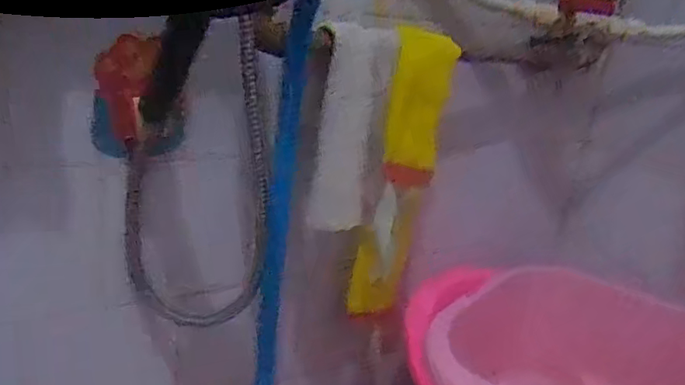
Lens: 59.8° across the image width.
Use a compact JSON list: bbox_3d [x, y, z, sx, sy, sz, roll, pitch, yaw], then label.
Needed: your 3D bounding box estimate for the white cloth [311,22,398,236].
[{"bbox_3d":[0.008,-0.059,0.564,0.068,0.183,0.044,5,20,-7],"label":"white cloth"}]

